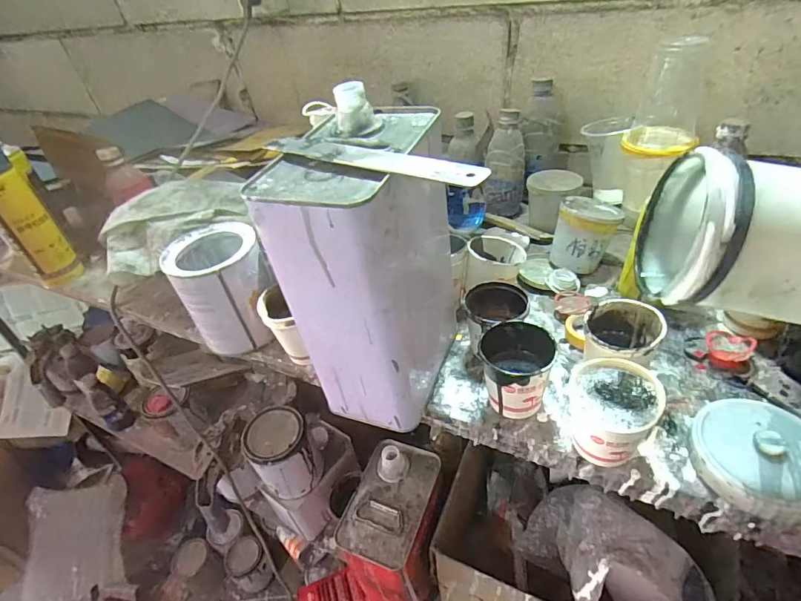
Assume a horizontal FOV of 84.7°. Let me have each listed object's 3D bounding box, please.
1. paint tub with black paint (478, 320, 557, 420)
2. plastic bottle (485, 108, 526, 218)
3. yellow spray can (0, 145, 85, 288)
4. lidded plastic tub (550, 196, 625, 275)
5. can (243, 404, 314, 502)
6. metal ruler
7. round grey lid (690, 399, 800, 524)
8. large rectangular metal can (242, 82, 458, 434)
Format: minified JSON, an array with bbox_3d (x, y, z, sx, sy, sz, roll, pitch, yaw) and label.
[{"bbox_3d":[0.113,0.071,0.436,0.068,0.076,0.066,-5,40,4],"label":"paint tub with black paint"},{"bbox_3d":[0.171,-0.218,0.715,0.064,0.145,0.064,3,41,12],"label":"plastic bottle"},{"bbox_3d":[-0.578,-0.130,0.671,0.068,0.224,0.053,-33,46,-27],"label":"yellow spray can"},{"bbox_3d":[0.244,-0.089,0.585,0.072,0.082,0.074,-5,40,4],"label":"lidded plastic tub"},{"bbox_3d":[-0.204,0.265,0.766,0.103,0.127,0.106,-5,40,4],"label":"can"},{"bbox_3d":[-0.026,-0.103,0.318,0.188,0.005,0.026,20,53,30],"label":"metal ruler"},{"bbox_3d":[0.298,0.126,0.363,0.095,0.028,0.097,-5,40,4],"label":"round grey lid"},{"bbox_3d":[-0.024,-0.025,0.425,0.108,0.264,0.169,11,44,21],"label":"large rectangular metal can"}]

